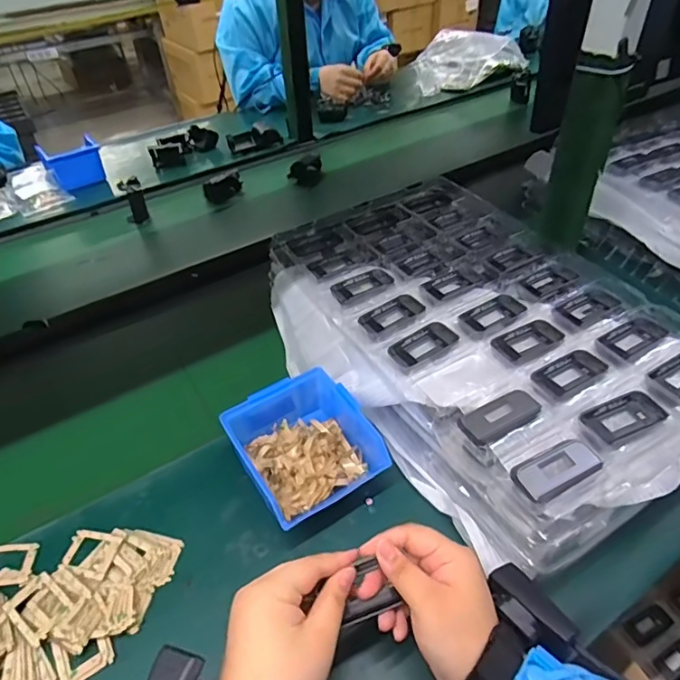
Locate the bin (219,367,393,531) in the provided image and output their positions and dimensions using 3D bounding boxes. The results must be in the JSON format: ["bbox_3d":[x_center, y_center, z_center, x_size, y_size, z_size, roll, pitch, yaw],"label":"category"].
[{"bbox_3d":[-0.037,0.108,0.526,0.123,0.072,0.131,-24,46,-21],"label":"bin"}]

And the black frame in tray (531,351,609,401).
[{"bbox_3d":[0.226,0.033,0.511,0.073,0.007,0.039,-27,47,-23],"label":"black frame in tray"}]

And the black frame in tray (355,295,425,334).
[{"bbox_3d":[0.058,-0.029,0.585,0.076,0.011,0.041,-33,49,-27],"label":"black frame in tray"}]

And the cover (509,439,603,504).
[{"bbox_3d":[0.180,0.106,0.432,0.075,0.008,0.036,-22,45,-18],"label":"cover"}]

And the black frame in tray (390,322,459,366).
[{"bbox_3d":[0.086,0.003,0.551,0.076,0.007,0.037,-26,47,-22],"label":"black frame in tray"}]

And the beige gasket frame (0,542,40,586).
[{"bbox_3d":[-0.311,0.207,0.477,0.054,0.004,0.040,-8,43,-4],"label":"beige gasket frame"}]

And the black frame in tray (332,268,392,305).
[{"bbox_3d":[0.026,-0.068,0.634,0.076,0.007,0.036,-23,46,-19],"label":"black frame in tray"}]

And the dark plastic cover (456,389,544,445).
[{"bbox_3d":[0.147,0.069,0.476,0.076,0.006,0.035,-23,46,-19],"label":"dark plastic cover"}]

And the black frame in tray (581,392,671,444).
[{"bbox_3d":[0.257,0.069,0.471,0.070,0.008,0.035,-17,44,-14],"label":"black frame in tray"}]

